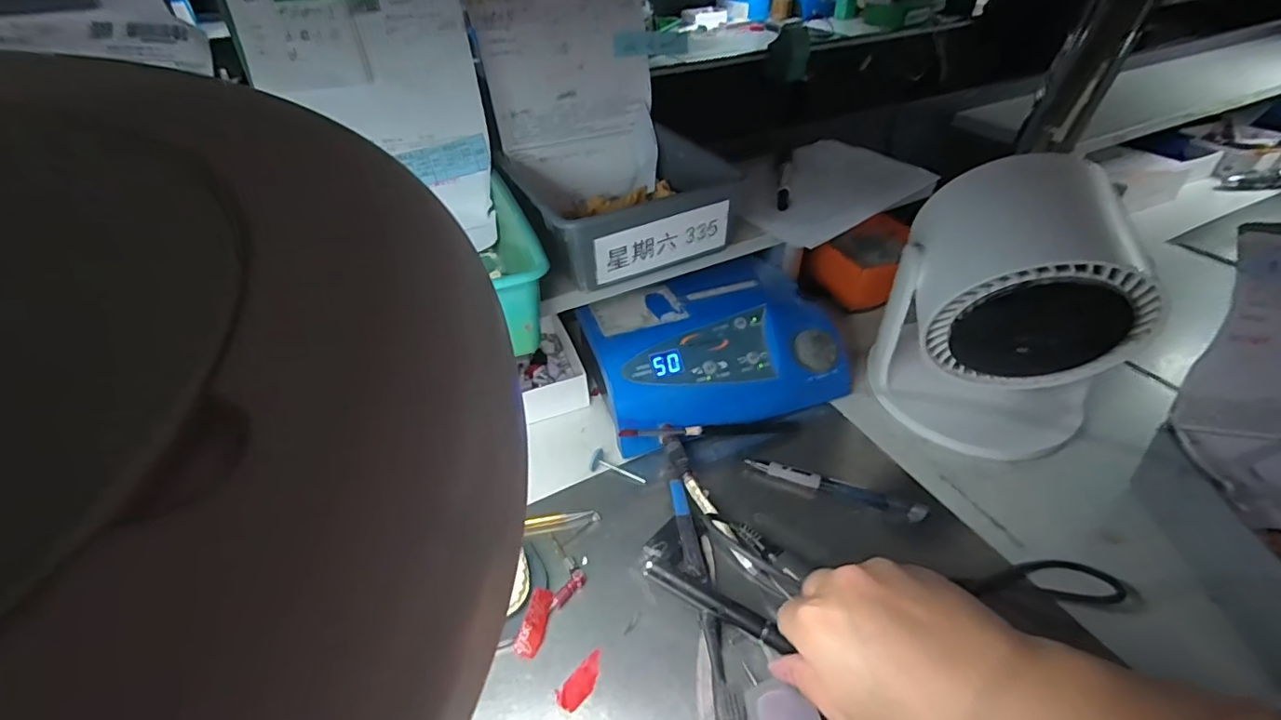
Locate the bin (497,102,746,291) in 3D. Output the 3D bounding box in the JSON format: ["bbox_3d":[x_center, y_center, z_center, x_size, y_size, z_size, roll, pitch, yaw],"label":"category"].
[{"bbox_3d":[-0.020,-0.141,0.464,0.144,0.060,0.169,-19,43,-17],"label":"bin"}]

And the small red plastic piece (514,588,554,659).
[{"bbox_3d":[-0.068,0.167,0.355,0.014,0.011,0.041,9,42,14],"label":"small red plastic piece"}]

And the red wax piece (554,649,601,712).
[{"bbox_3d":[-0.034,0.194,0.333,0.016,0.006,0.035,30,51,33],"label":"red wax piece"}]

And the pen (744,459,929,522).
[{"bbox_3d":[0.149,0.102,0.432,0.133,0.018,0.014,14,44,20],"label":"pen"}]

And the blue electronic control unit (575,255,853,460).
[{"bbox_3d":[0.062,-0.011,0.510,0.217,0.079,0.151,-19,43,-17],"label":"blue electronic control unit"}]

